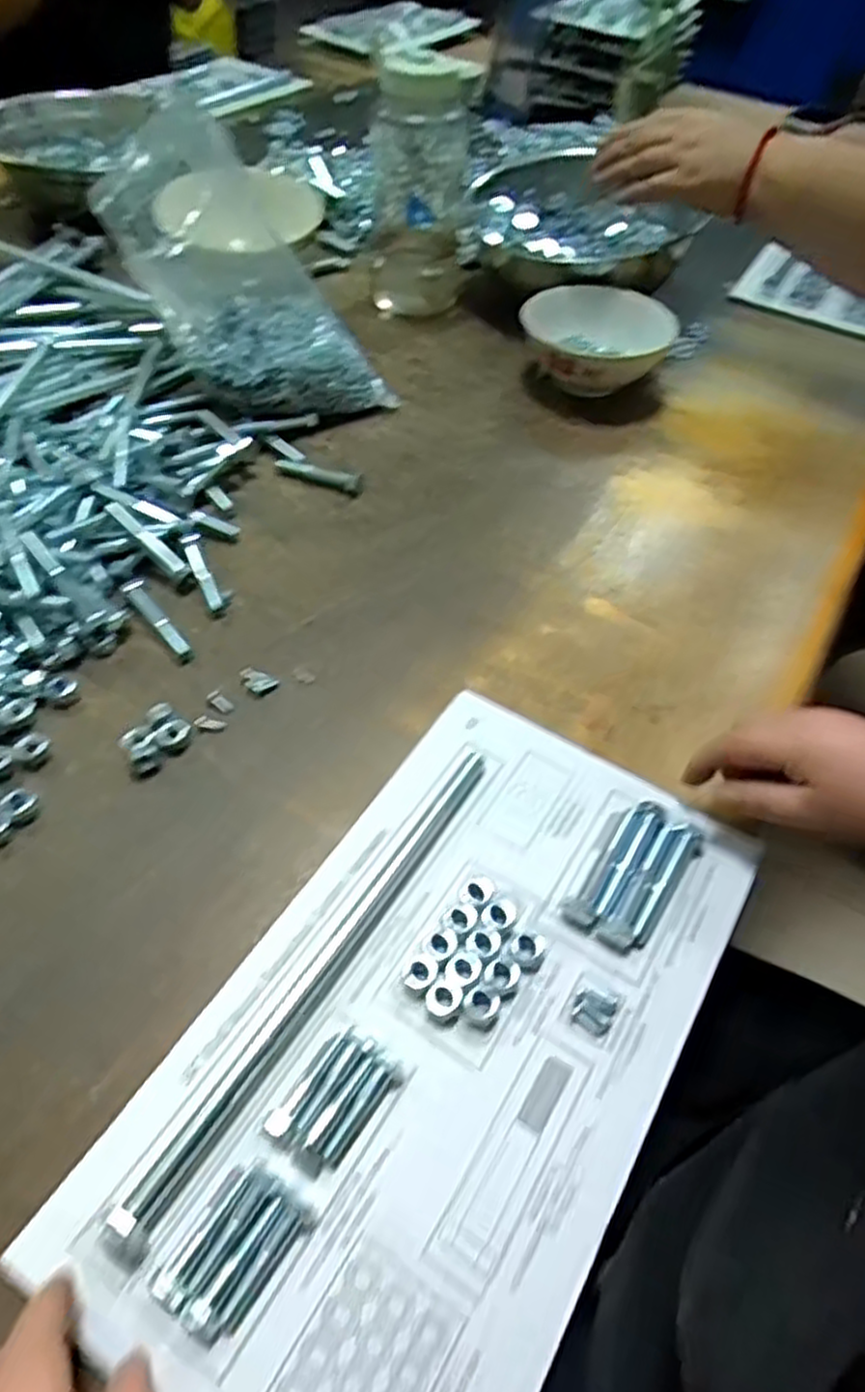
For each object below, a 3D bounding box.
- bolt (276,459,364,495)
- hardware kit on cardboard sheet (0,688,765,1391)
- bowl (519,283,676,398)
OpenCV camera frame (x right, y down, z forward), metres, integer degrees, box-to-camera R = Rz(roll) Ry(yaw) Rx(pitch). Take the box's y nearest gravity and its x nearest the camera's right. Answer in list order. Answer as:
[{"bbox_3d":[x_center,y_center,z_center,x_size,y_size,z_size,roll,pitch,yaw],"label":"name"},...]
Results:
[{"bbox_3d":[-0.089,-0.174,0.595,0.076,0.016,0.011,22,52,13],"label":"bolt"},{"bbox_3d":[0.007,0.143,0.345,0.188,0.015,0.327,28,53,18],"label":"hardware kit on cardboard sheet"},{"bbox_3d":[0.143,-0.311,0.689,0.135,0.065,0.135,2,50,-3],"label":"bowl"}]

